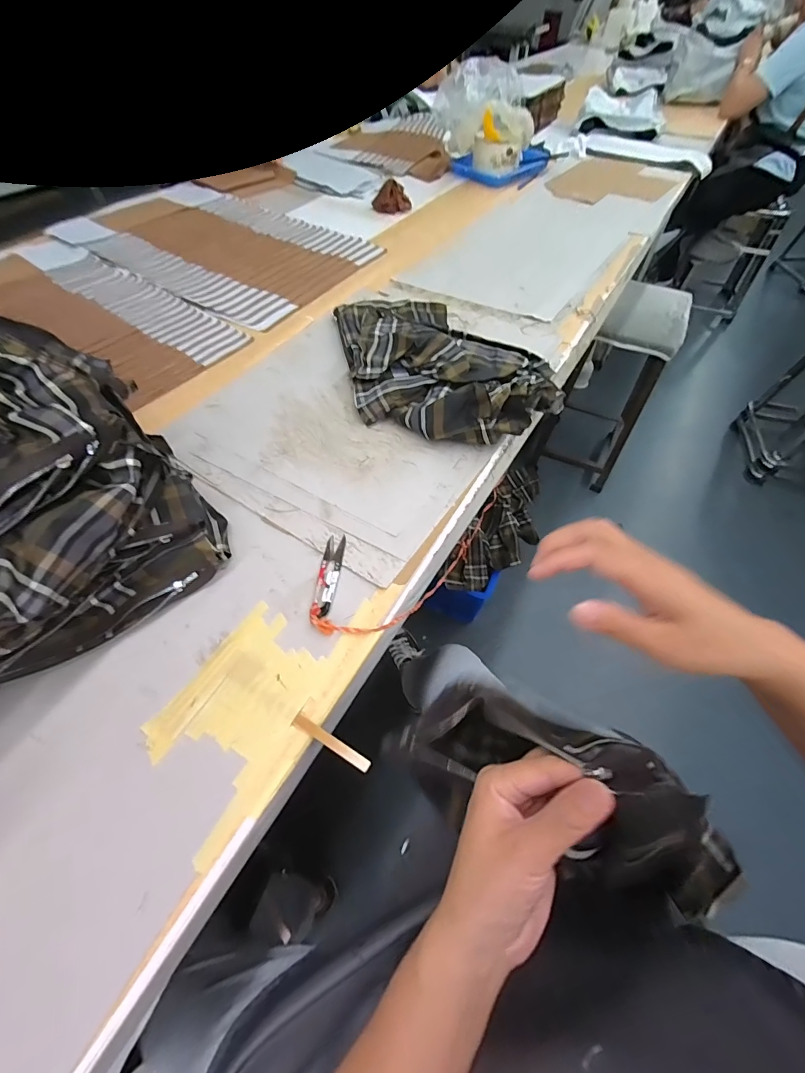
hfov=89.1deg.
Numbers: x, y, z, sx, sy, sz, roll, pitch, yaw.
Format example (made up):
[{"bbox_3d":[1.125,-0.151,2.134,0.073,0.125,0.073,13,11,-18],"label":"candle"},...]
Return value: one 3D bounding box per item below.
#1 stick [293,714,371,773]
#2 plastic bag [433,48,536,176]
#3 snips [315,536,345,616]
[{"bbox_3d":[-0.063,0.185,0.366,0.079,0.008,0.011,26,59,16],"label":"stick"},{"bbox_3d":[0.227,-1.168,1.156,0.274,0.207,0.244,4,56,3],"label":"plastic bag"},{"bbox_3d":[-0.082,0.042,0.462,0.022,0.008,0.103,3,56,2],"label":"snips"}]

